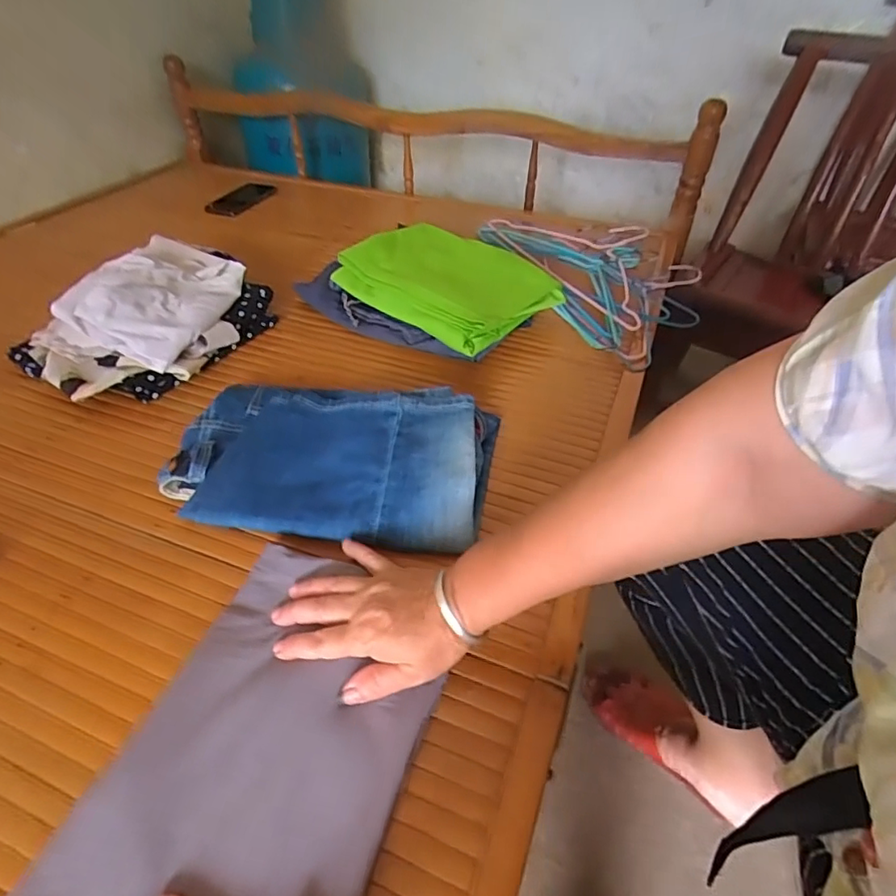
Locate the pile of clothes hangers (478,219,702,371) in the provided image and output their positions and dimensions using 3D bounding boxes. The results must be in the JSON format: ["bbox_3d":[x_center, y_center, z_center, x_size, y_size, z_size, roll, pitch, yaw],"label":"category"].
[{"bbox_3d":[0.247,-0.284,0.870,0.271,0.041,0.445,-17,46,-18],"label":"pile of clothes hangers"}]

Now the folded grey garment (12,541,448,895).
[{"bbox_3d":[-0.117,0.198,0.363,0.179,0.024,0.268,14,45,13],"label":"folded grey garment"}]

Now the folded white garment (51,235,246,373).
[{"bbox_3d":[-0.362,-0.201,0.698,0.154,0.063,0.232,8,43,6],"label":"folded white garment"}]

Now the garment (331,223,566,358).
[{"bbox_3d":[0.004,-0.236,0.759,0.254,0.053,0.208,31,50,27],"label":"garment"}]

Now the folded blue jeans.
[{"bbox_3d":[-0.113,0.004,0.551,0.311,0.045,0.196,5,44,5],"label":"folded blue jeans"}]

